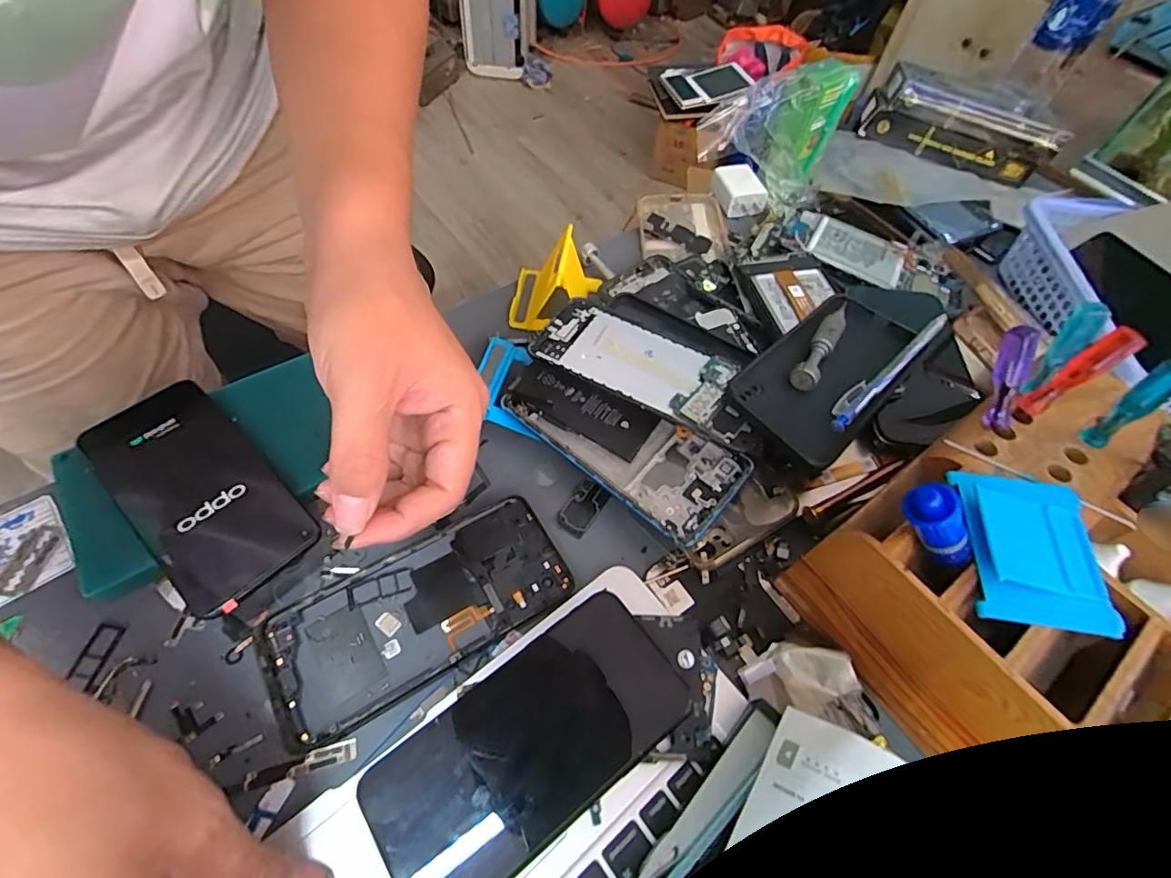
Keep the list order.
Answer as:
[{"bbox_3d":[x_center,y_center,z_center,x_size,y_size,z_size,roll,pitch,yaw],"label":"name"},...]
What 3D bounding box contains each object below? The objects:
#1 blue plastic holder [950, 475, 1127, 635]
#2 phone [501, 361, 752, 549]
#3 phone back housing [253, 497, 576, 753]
[{"bbox_3d":[0.201,0.047,0.238,0.063,0.012,0.071,10,58,1],"label":"blue plastic holder"},{"bbox_3d":[0.022,-0.004,0.353,0.165,0.015,0.068,39,62,17],"label":"phone"},{"bbox_3d":[-0.095,0.097,0.304,0.166,0.008,0.072,-26,64,-20],"label":"phone back housing"}]

